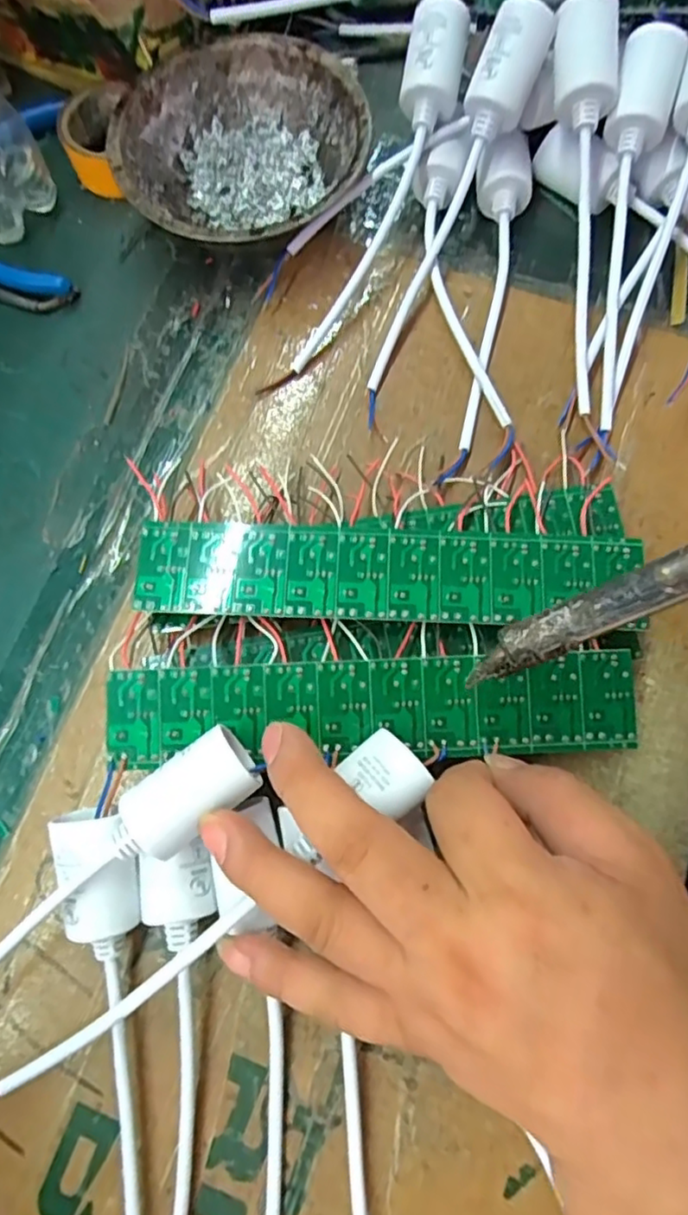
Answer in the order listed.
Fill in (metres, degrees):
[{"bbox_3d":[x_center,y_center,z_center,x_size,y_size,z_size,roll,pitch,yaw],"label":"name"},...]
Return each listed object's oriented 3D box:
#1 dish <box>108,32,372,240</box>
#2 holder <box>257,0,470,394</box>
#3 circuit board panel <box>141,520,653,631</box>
[{"bbox_3d":[-0.051,-0.228,0.331,0.121,0.041,0.123,0,74,1],"label":"dish"},{"bbox_3d":[0.015,-0.194,0.321,0.029,0.046,0.197,25,99,8],"label":"holder"},{"bbox_3d":[0.017,-0.014,0.257,0.199,0.004,0.038,3,75,2],"label":"circuit board panel"}]

